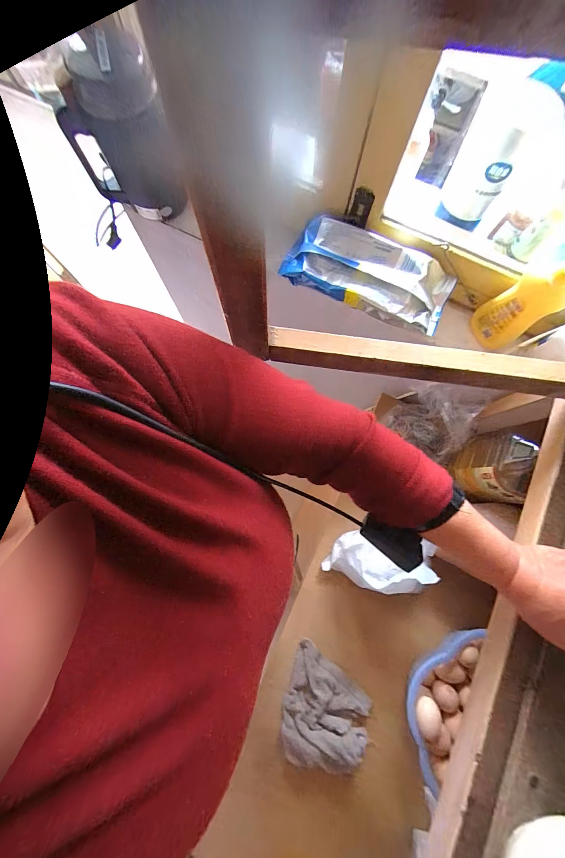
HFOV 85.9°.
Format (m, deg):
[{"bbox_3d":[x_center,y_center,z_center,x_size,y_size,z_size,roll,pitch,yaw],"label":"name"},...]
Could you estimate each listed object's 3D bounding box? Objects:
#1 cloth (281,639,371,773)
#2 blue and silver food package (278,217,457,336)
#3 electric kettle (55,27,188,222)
[{"bbox_3d":[0.083,0.515,0.558,0.154,0.034,0.185,11,78,1],"label":"cloth"},{"bbox_3d":[0.129,-0.237,0.467,0.260,0.070,0.103,24,79,3],"label":"blue and silver food package"},{"bbox_3d":[-0.226,-0.405,0.441,0.132,0.174,0.110,-26,80,-6],"label":"electric kettle"}]

